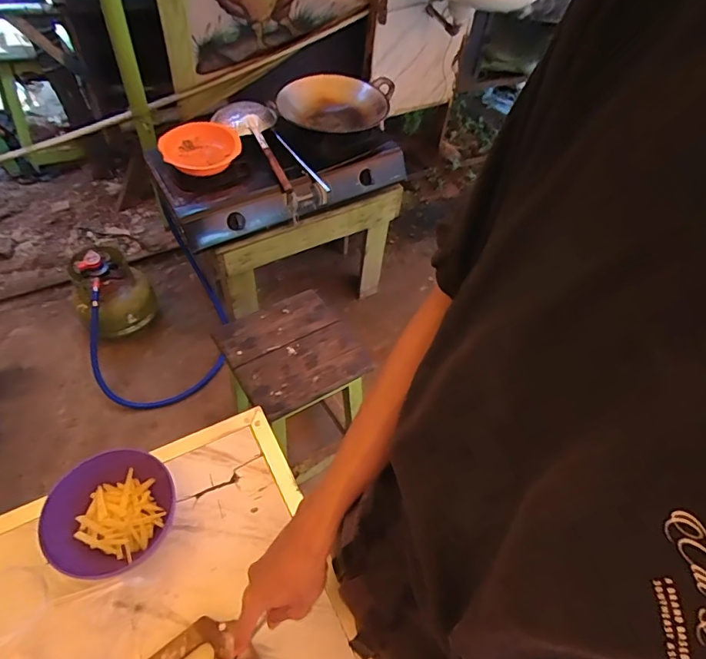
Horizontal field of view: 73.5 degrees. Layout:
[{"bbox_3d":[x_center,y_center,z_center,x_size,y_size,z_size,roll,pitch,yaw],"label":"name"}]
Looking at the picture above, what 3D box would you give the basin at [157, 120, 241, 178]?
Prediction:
[{"bbox_3d":[-0.421,-0.509,1.319,0.211,0.058,0.211,2,51,-3],"label":"basin"}]

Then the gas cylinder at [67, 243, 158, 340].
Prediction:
[{"bbox_3d":[-0.826,-0.137,1.603,0.233,0.274,0.249,2,51,-3],"label":"gas cylinder"}]

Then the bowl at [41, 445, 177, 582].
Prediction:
[{"bbox_3d":[-0.309,0.234,0.606,0.156,0.063,0.132,-35,61,-27],"label":"bowl"}]

